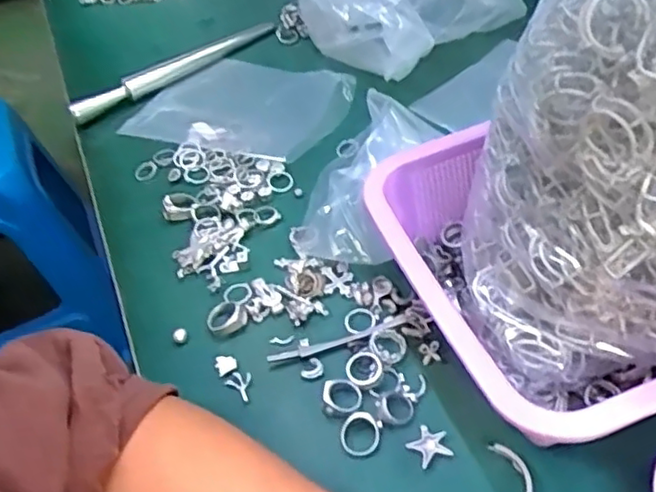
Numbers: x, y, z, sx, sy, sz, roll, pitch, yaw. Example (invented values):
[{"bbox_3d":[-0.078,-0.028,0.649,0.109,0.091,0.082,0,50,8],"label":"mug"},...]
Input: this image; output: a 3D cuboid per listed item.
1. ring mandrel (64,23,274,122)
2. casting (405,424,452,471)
[{"bbox_3d":[-0.156,-0.184,0.681,0.226,0.025,0.028,-34,51,-23],"label":"ring mandrel"},{"bbox_3d":[0.060,0.116,0.387,0.022,0.004,0.022,-31,50,-21],"label":"casting"}]

